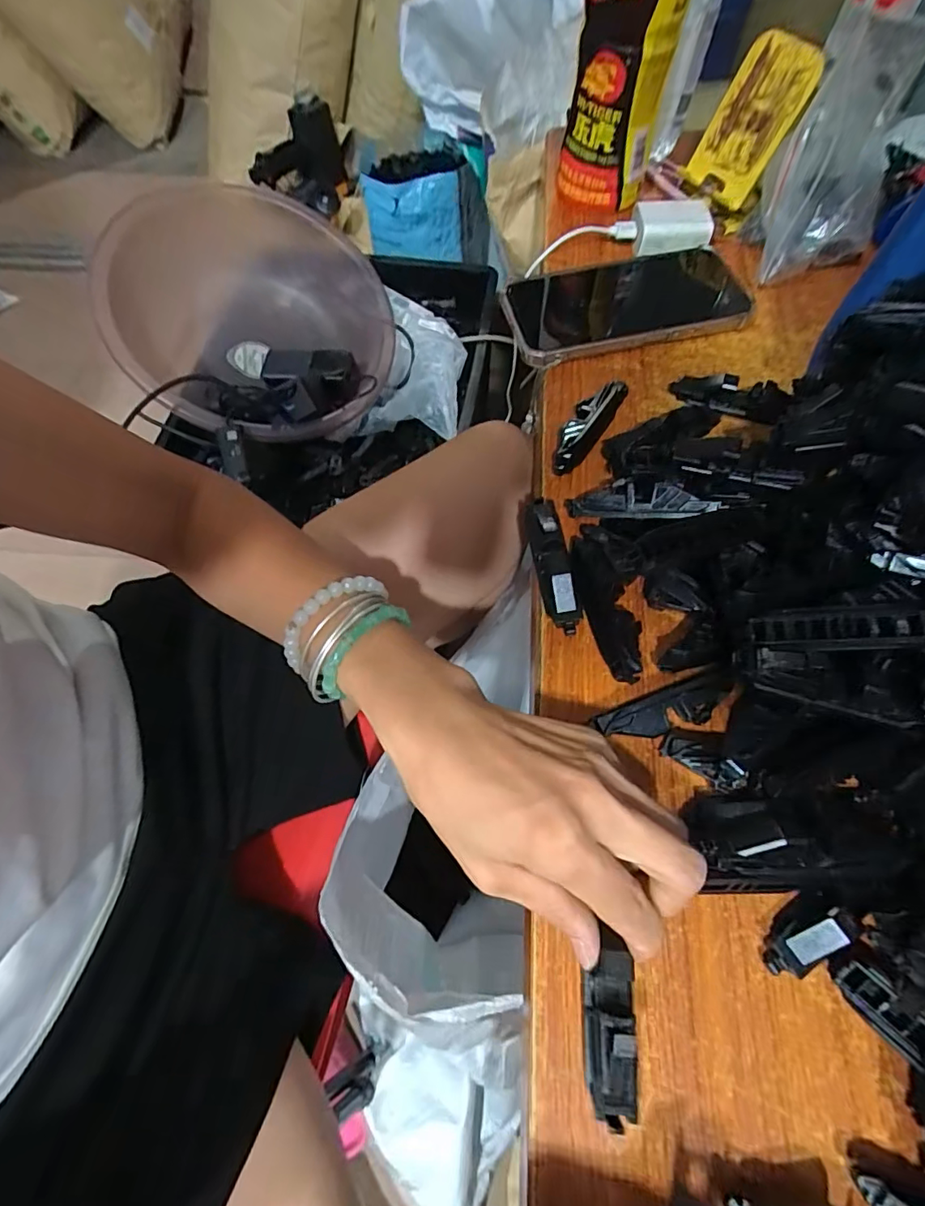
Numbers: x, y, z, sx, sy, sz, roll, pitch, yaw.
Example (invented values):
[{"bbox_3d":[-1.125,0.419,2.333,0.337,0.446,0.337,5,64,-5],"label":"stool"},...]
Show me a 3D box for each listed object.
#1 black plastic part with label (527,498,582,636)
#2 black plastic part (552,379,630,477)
[{"bbox_3d":[0.049,-0.023,0.286,0.018,0.020,0.081,-6,65,-2],"label":"black plastic part with label"},{"bbox_3d":[0.077,-0.111,0.327,0.023,0.022,0.077,28,68,13],"label":"black plastic part"}]

